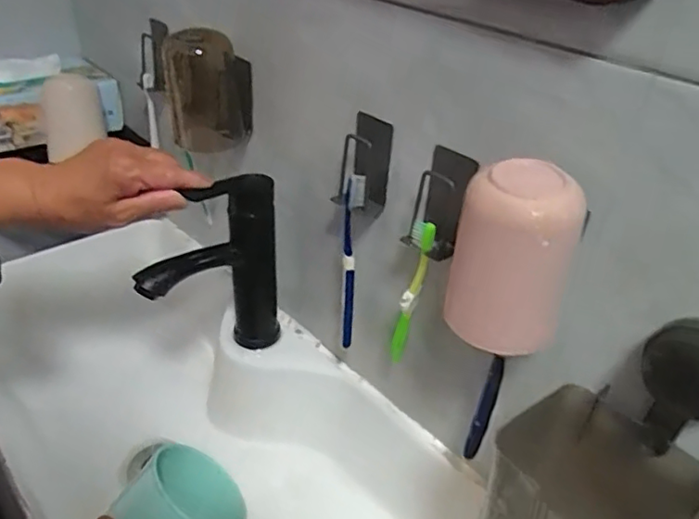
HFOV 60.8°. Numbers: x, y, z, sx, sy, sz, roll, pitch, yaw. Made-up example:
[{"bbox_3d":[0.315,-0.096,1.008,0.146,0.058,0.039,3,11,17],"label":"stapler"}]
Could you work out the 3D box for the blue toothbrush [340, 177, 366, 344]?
[{"bbox_3d":[0.003,0.007,0.528,0.017,0.177,0.015,2,33,-4],"label":"blue toothbrush"}]

